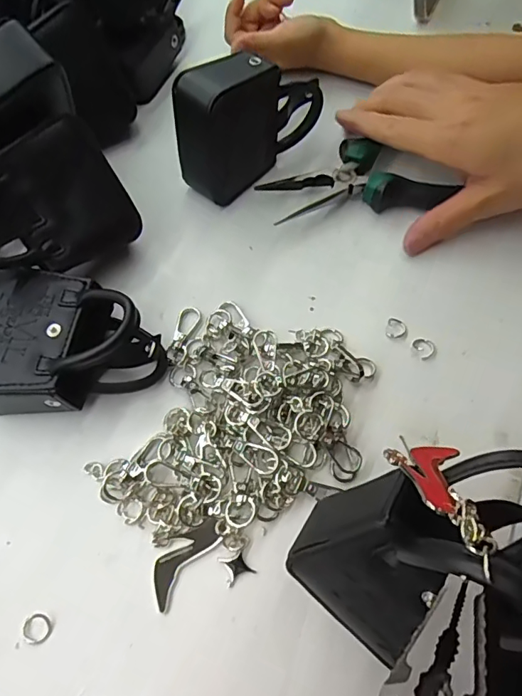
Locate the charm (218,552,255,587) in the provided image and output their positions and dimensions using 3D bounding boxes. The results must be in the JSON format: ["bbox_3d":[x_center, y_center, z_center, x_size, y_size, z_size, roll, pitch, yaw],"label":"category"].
[{"bbox_3d":[-0.011,0.104,0.240,0.014,0.004,0.012,-20,65,-9],"label":"charm"}]

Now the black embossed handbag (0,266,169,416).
[{"bbox_3d":[-0.106,0.000,0.268,0.097,0.049,0.073,9,63,5],"label":"black embossed handbag"}]

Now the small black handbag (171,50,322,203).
[{"bbox_3d":[-0.006,-0.149,0.326,0.100,0.074,0.037,-40,69,-18],"label":"small black handbag"}]

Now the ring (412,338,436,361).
[{"bbox_3d":[0.094,-0.001,0.290,0.012,0.004,0.014,-33,67,-15],"label":"ring"}]

